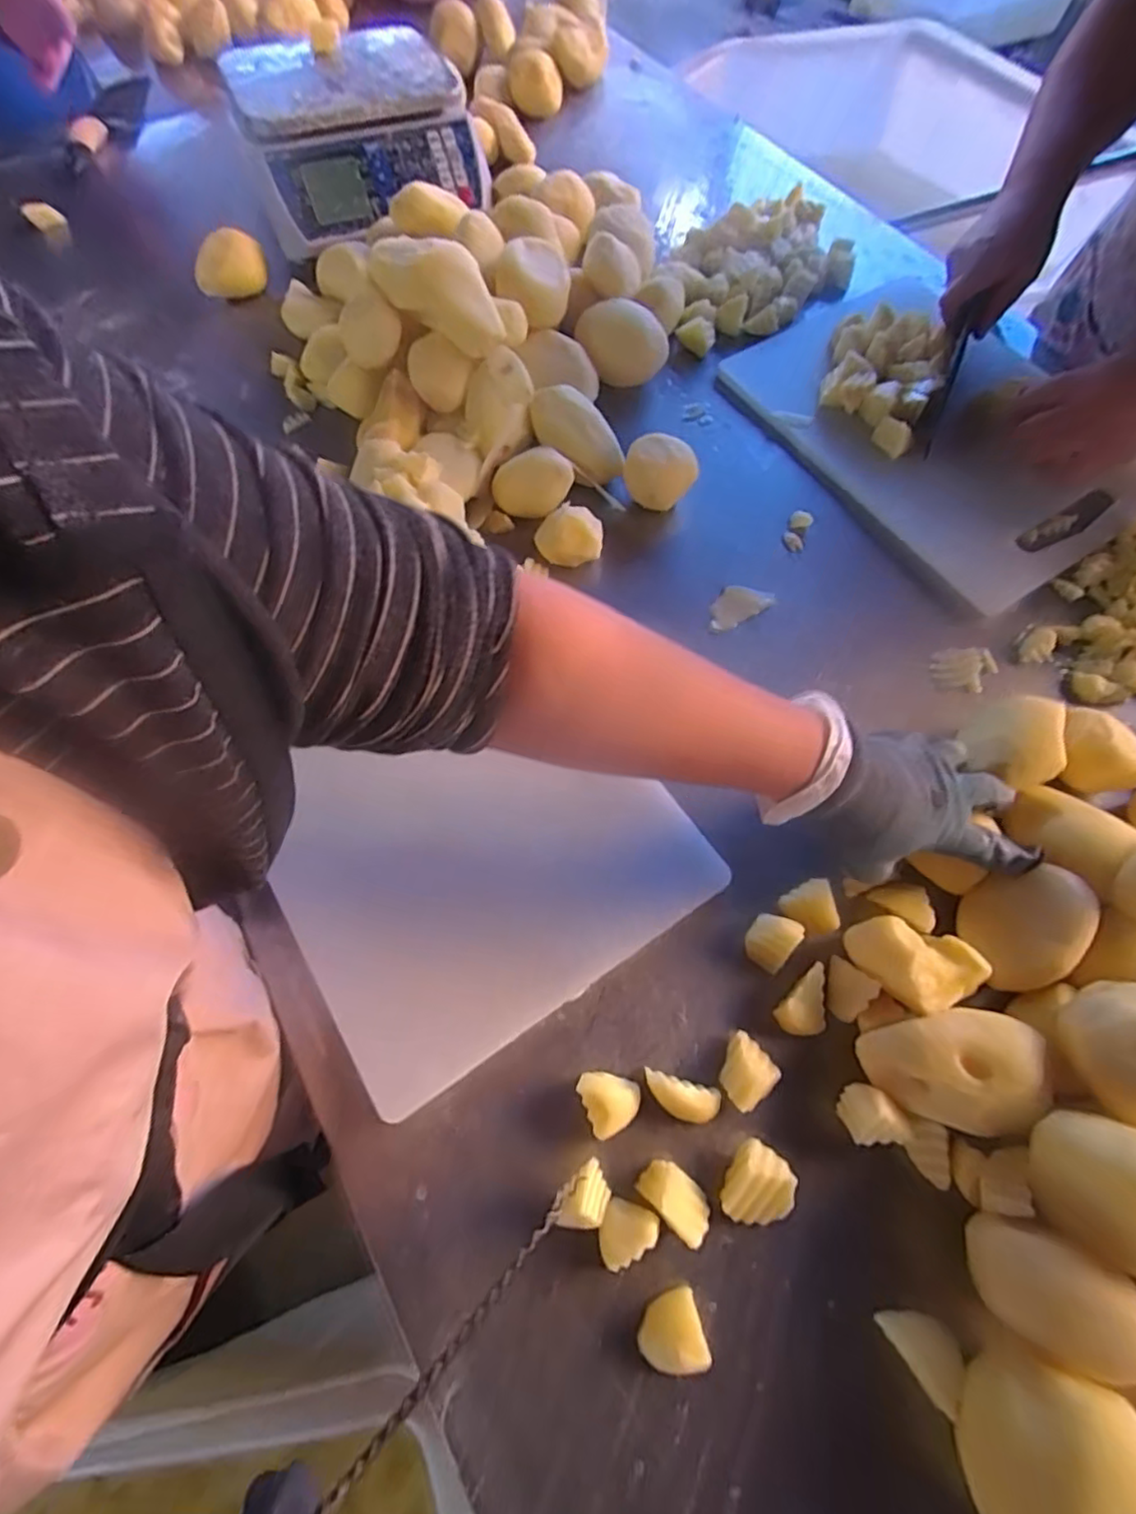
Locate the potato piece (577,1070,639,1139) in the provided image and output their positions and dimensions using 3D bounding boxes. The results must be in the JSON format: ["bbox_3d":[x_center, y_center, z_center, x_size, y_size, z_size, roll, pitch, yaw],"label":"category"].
[{"bbox_3d":[0.024,0.191,0.358,0.031,0.019,0.032,-22,69,-7],"label":"potato piece"}]

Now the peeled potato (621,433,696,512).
[{"bbox_3d":[0.077,-0.237,0.537,0.058,0.052,0.043,9,69,5],"label":"peeled potato"}]

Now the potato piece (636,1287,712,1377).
[{"bbox_3d":[0.052,0.292,0.320,0.032,0.010,0.032,-15,69,-5],"label":"potato piece"}]

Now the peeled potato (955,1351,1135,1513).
[{"bbox_3d":[0.207,0.307,0.280,0.063,0.060,0.078,42,75,16],"label":"peeled potato"}]

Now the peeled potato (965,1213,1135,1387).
[{"bbox_3d":[0.228,0.253,0.300,0.059,0.059,0.049,14,69,7],"label":"peeled potato"}]

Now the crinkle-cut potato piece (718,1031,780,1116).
[{"bbox_3d":[0.101,0.180,0.365,0.032,0.021,0.030,-37,72,-12],"label":"crinkle-cut potato piece"}]

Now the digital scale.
[{"bbox_3d":[-0.221,-0.652,0.666,0.239,0.086,0.257,-17,67,-7],"label":"digital scale"}]

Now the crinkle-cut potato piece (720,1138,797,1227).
[{"bbox_3d":[0.102,0.232,0.341,0.035,0.019,0.039,29,72,12],"label":"crinkle-cut potato piece"}]

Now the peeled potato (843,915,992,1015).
[{"bbox_3d":[0.200,0.119,0.368,0.070,0.032,0.051,13,69,6],"label":"peeled potato"}]

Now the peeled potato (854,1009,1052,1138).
[{"bbox_3d":[0.205,0.167,0.344,0.081,0.041,0.059,10,69,5],"label":"peeled potato"}]

